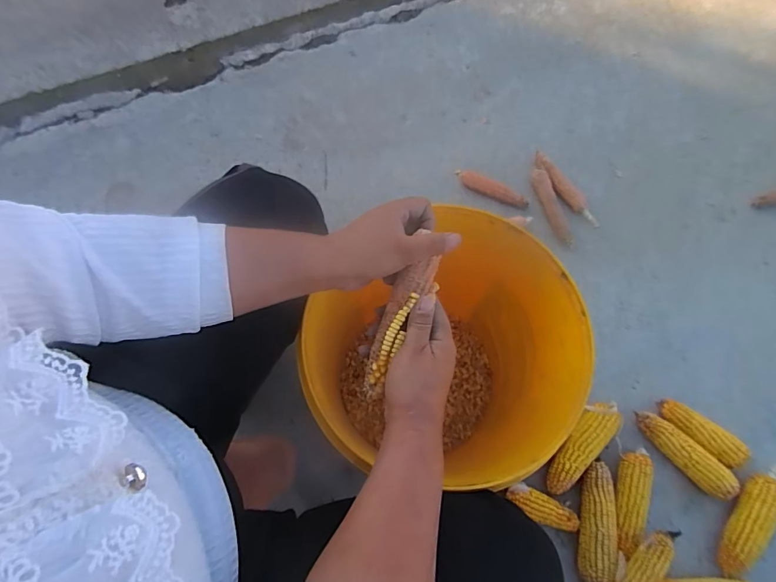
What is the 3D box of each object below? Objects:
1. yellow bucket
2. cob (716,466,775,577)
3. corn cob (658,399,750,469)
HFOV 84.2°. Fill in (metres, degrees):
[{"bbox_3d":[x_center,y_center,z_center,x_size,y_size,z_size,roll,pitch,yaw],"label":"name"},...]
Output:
[{"bbox_3d":[0.058,0.089,0.597,0.288,0.327,0.256,-4,71,-3],"label":"yellow bucket"},{"bbox_3d":[0.586,0.366,0.695,0.055,0.049,0.196,35,73,10],"label":"cob"},{"bbox_3d":[0.537,0.243,0.734,0.151,0.041,0.058,43,75,12],"label":"corn cob"}]

